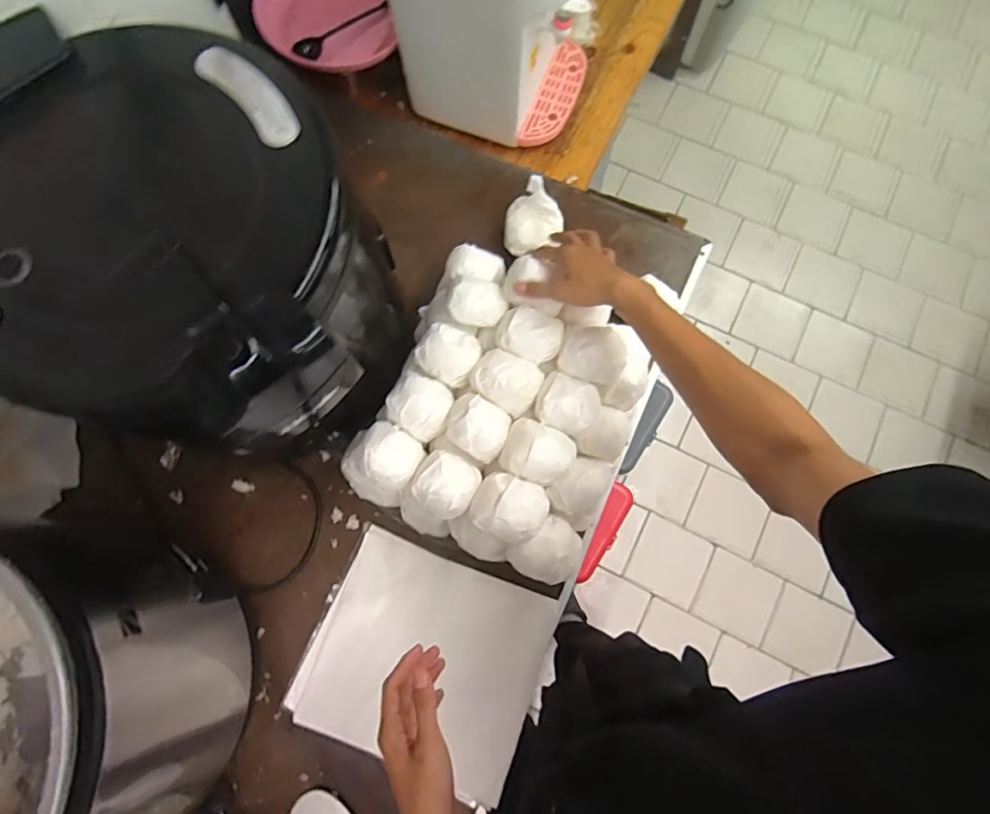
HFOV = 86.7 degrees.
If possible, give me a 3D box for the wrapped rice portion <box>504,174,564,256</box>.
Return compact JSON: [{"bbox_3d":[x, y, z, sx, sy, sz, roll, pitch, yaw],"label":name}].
[{"bbox_3d":[0.055,-0.278,0.782,0.085,0.077,0.090,0,76,0],"label":"wrapped rice portion"}]

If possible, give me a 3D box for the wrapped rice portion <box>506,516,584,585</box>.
[{"bbox_3d":[0.071,0.190,0.672,0.091,0.071,0.076,-35,78,-8],"label":"wrapped rice portion"}]

